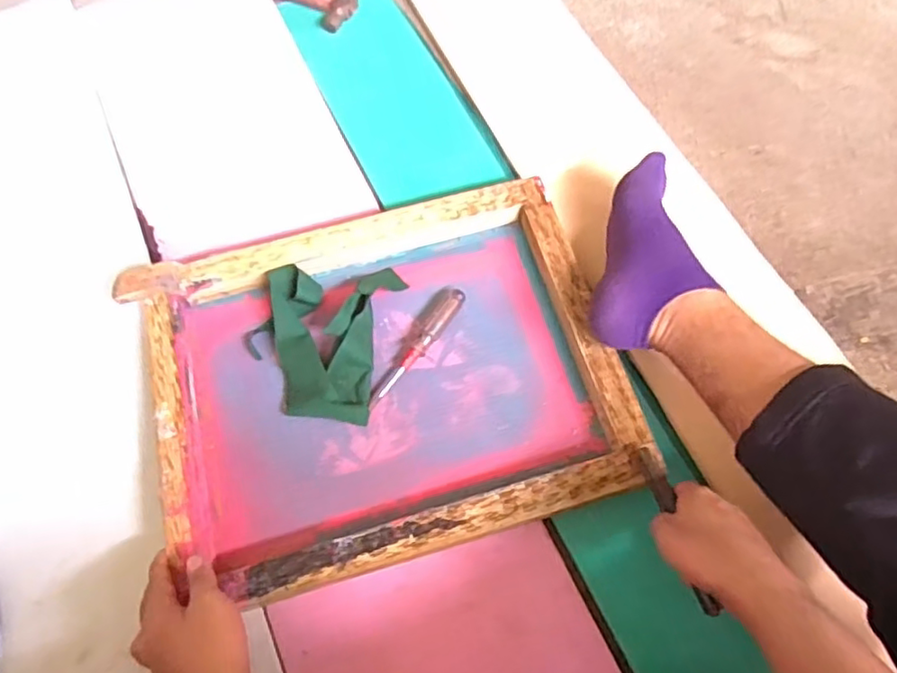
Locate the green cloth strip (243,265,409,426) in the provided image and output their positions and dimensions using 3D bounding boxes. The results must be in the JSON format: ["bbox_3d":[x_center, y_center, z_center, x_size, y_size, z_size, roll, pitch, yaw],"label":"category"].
[{"bbox_3d":[-0.144,-0.003,0.690,0.148,0.027,0.177,11,68,6],"label":"green cloth strip"}]

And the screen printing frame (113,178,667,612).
[{"bbox_3d":[-0.066,0.041,0.658,0.456,0.054,0.366,-16,68,-6],"label":"screen printing frame"}]

